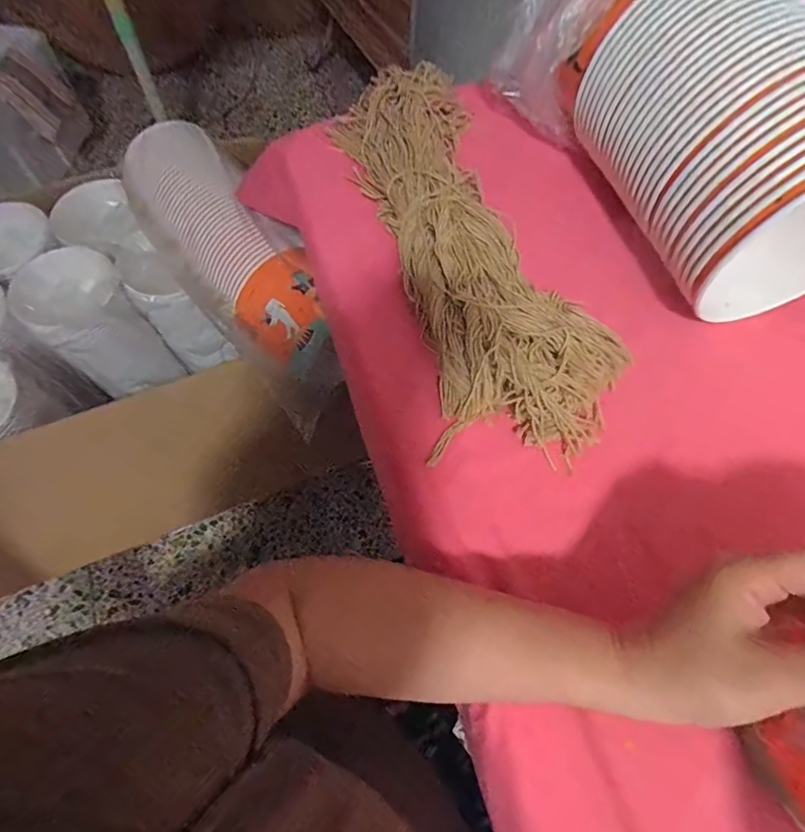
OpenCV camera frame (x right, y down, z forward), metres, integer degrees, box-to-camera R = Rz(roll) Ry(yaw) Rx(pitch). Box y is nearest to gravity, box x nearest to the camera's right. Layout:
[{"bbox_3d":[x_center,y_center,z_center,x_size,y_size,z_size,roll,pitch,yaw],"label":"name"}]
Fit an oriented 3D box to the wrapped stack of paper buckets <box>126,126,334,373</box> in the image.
[{"bbox_3d":[-0.235,-0.230,0.677,0.144,0.119,0.432,-34,71,-17],"label":"wrapped stack of paper buckets"}]

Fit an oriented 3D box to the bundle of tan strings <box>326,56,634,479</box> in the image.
[{"bbox_3d":[0.057,-0.160,0.412,0.150,0.038,0.402,-13,68,-6],"label":"bundle of tan strings"}]

